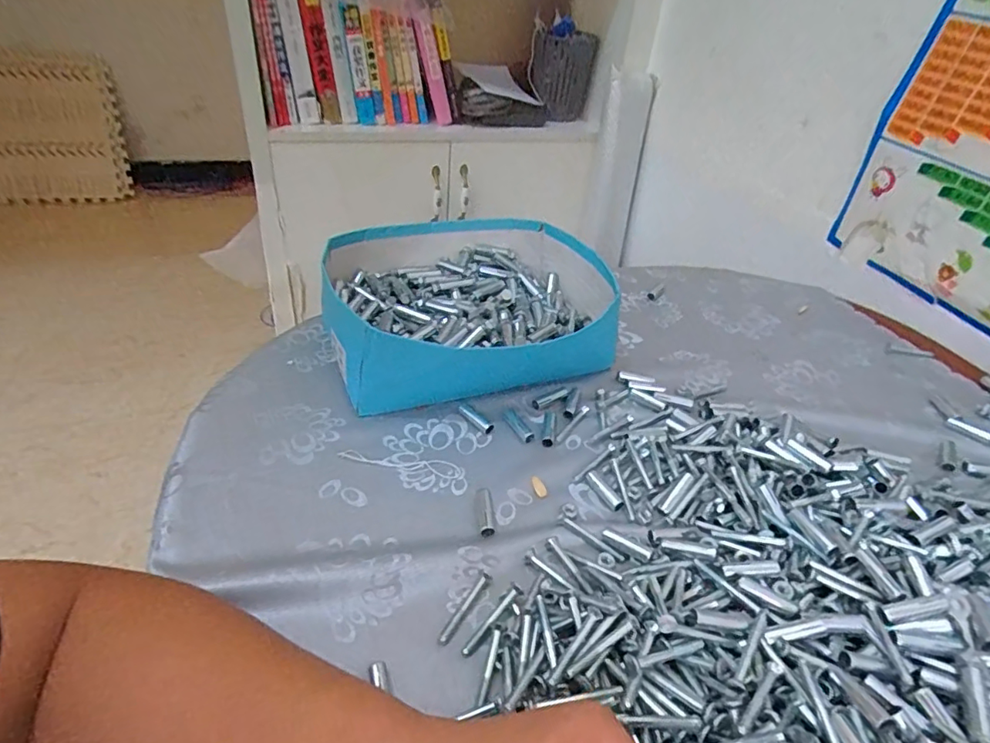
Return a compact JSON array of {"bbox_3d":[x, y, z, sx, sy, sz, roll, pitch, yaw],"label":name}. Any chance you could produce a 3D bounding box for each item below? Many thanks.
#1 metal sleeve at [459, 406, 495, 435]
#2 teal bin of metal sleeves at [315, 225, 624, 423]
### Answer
[{"bbox_3d":[-0.017,0.044,0.523,0.038,0.009,0.012,31,43,32],"label":"metal sleeve"},{"bbox_3d":[-0.025,-0.071,0.608,0.286,0.094,0.245,-9,38,-19],"label":"teal bin of metal sleeves"}]

